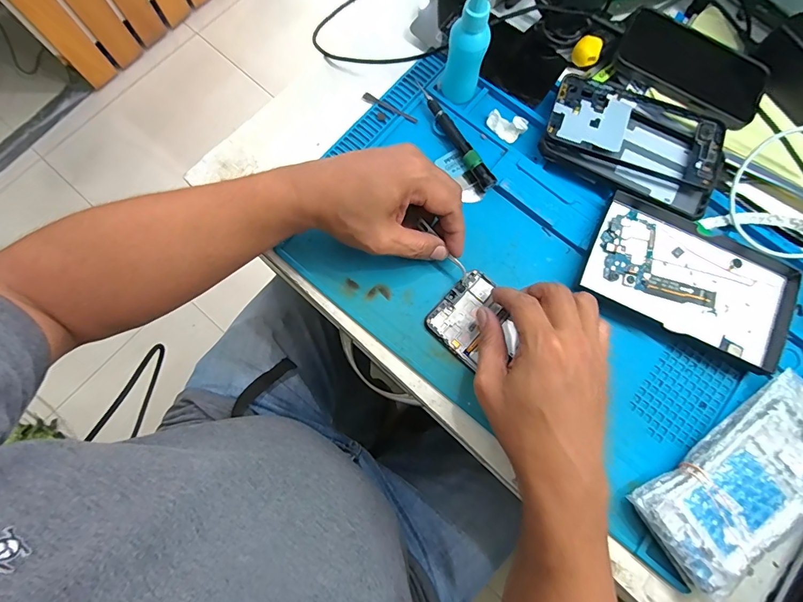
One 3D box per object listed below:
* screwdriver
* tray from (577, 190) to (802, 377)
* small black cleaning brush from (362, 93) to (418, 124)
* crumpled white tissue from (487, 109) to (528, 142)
[{"bbox_3d":[0.050,-0.163,0.396,0.015,0.015,0.129,-31,80,-8],"label":"screwdriver"},{"bbox_3d":[0.260,-0.020,0.364,0.178,0.018,0.107,25,78,4],"label":"tray"},{"bbox_3d":[-0.011,-0.196,0.411,0.061,0.004,0.008,28,78,5],"label":"small black cleaning brush"},{"bbox_3d":[0.104,-0.175,0.404,0.039,0.015,0.021,33,79,6],"label":"crumpled white tissue"}]

